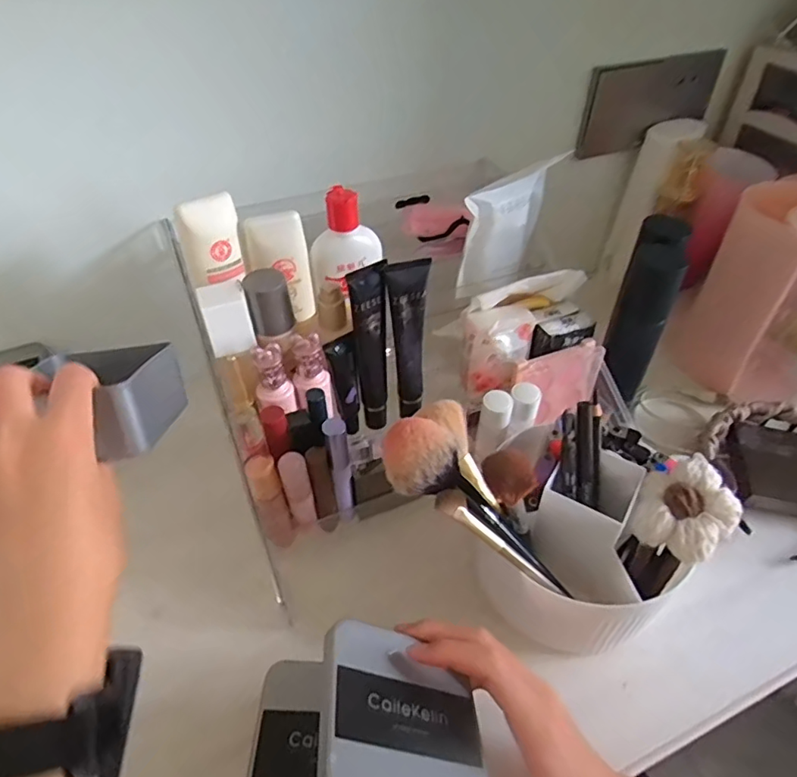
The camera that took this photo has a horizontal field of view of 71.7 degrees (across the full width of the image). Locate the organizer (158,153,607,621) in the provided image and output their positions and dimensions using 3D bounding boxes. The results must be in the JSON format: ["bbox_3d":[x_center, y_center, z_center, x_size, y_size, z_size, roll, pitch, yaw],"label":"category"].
[{"bbox_3d":[-0.001,-0.051,0.438,0.304,0.186,0.198,-25,49,-23],"label":"organizer"}]

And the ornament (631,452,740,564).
[{"bbox_3d":[0.181,0.074,0.345,0.054,0.029,0.057,27,50,25],"label":"ornament"}]

